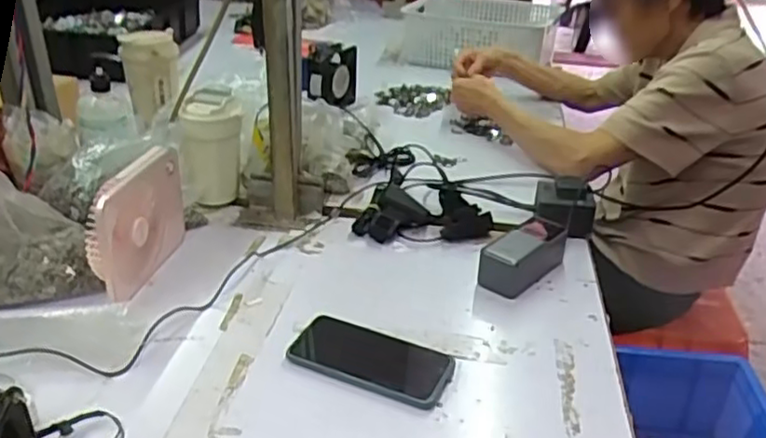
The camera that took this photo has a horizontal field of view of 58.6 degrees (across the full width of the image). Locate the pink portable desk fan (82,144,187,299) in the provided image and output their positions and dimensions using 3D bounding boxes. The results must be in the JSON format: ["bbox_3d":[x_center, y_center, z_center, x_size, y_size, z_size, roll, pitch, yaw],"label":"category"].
[{"bbox_3d":[-0.281,0.001,0.793,0.034,0.135,0.164,6,30,8],"label":"pink portable desk fan"}]

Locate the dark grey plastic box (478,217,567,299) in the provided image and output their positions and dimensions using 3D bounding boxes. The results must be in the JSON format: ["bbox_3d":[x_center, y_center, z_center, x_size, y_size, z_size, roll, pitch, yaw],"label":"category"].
[{"bbox_3d":[0.175,0.038,0.833,0.060,0.050,0.153,21,35,31],"label":"dark grey plastic box"}]

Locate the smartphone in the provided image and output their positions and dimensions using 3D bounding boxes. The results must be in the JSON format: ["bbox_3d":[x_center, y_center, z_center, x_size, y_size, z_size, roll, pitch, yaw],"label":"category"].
[{"bbox_3d":[-0.012,0.141,0.690,0.160,0.014,0.080,13,31,20],"label":"smartphone"}]

